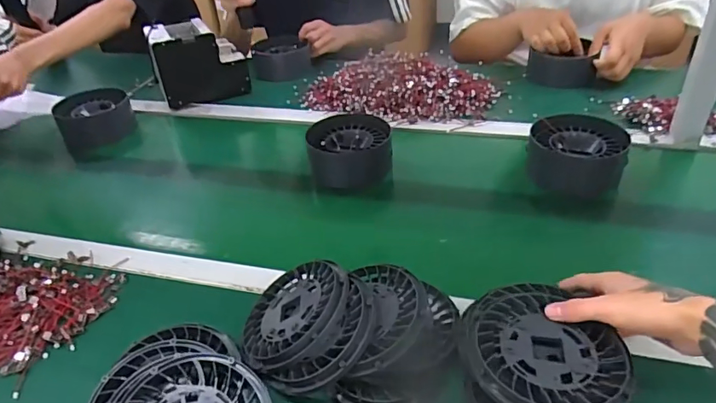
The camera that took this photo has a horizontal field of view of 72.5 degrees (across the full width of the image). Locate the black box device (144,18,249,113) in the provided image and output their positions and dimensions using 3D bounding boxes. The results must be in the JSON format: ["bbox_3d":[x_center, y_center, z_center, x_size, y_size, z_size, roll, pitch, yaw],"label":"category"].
[{"bbox_3d":[-0.353,-0.318,1.092,0.195,0.129,0.120,-17,37,-16],"label":"black box device"}]

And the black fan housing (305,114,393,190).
[{"bbox_3d":[-0.012,-0.083,0.818,0.135,0.075,0.126,-4,35,2],"label":"black fan housing"}]

